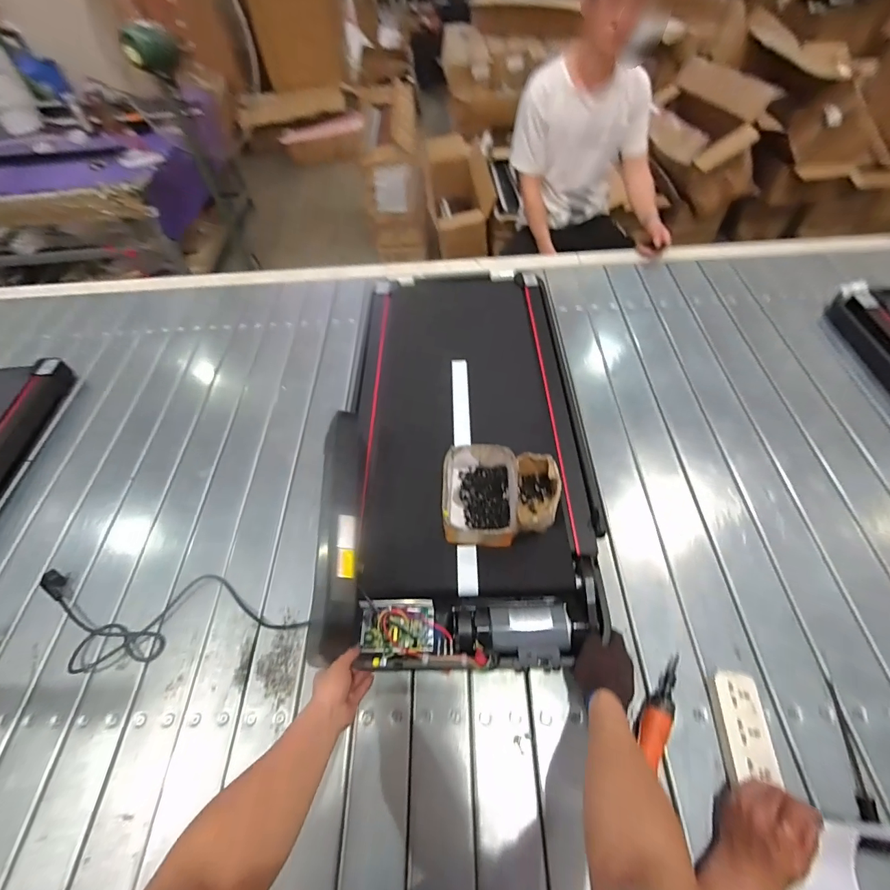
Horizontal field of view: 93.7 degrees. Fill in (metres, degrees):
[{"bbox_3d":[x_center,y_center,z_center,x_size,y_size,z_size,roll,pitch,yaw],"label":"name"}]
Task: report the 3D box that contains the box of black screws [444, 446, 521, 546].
[{"bbox_3d":[0.070,0.096,0.822,0.143,0.061,0.198,3,57,7],"label":"box of black screws"}]

